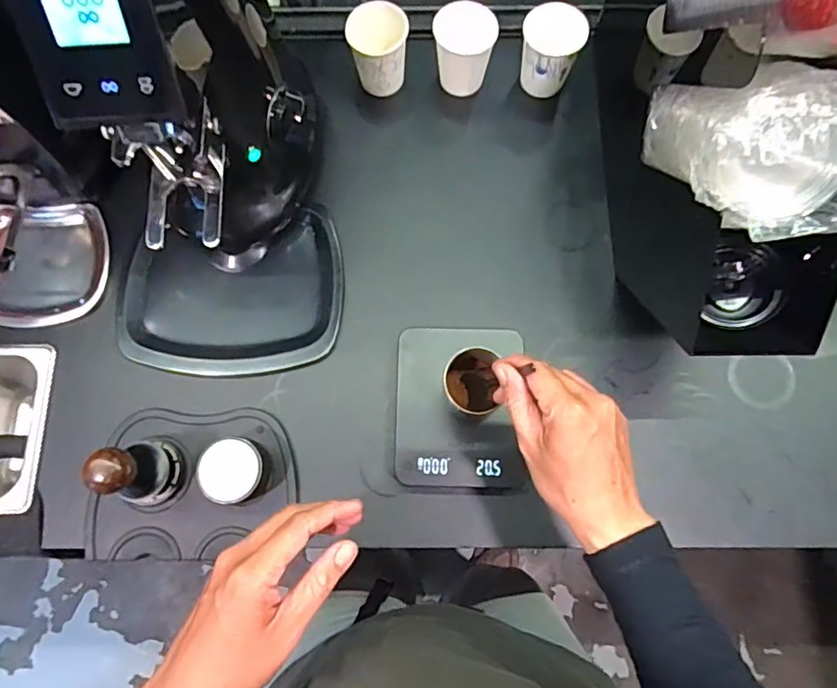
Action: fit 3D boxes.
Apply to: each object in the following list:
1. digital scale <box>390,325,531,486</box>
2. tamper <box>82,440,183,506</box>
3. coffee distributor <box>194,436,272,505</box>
[{"bbox_3d":[0.042,0.065,0.556,0.125,0.035,0.156,1,76,1],"label":"digital scale"},{"bbox_3d":[-0.266,0.120,0.512,0.056,0.099,0.064,2,76,1],"label":"tamper"},{"bbox_3d":[-0.180,0.124,0.539,0.059,0.048,0.061,0,76,0],"label":"coffee distributor"}]

